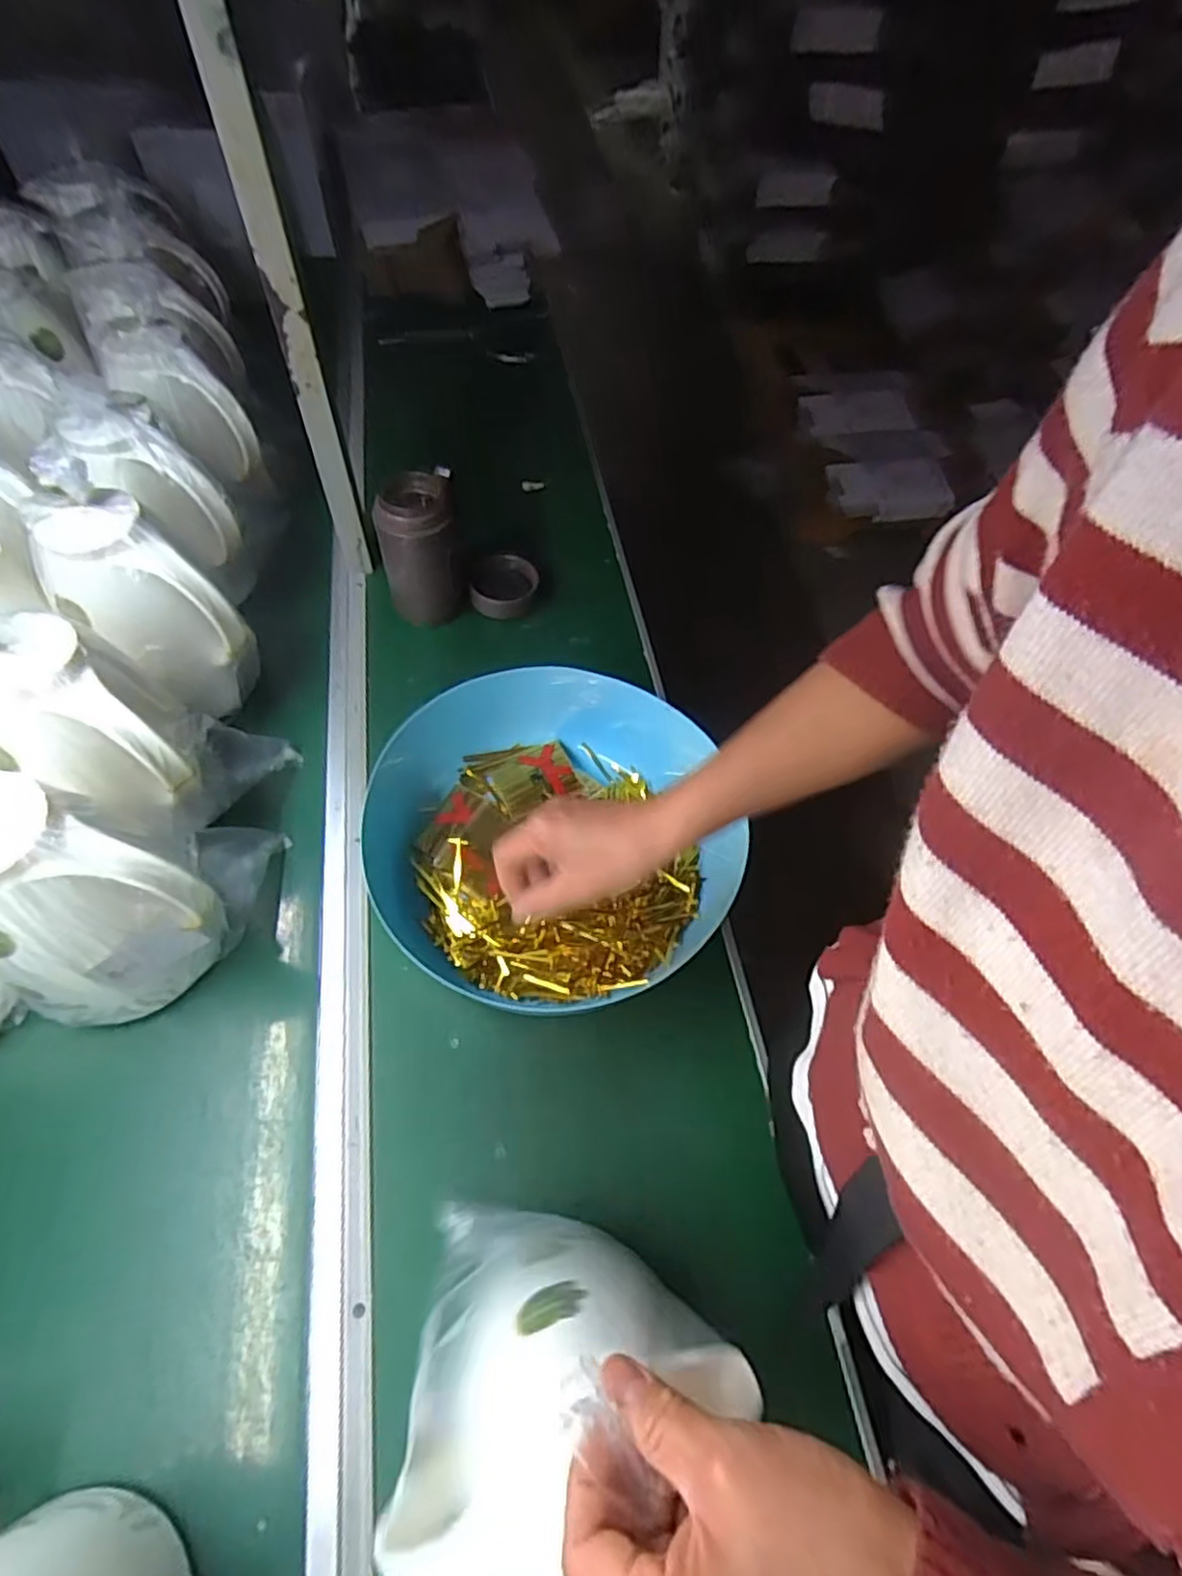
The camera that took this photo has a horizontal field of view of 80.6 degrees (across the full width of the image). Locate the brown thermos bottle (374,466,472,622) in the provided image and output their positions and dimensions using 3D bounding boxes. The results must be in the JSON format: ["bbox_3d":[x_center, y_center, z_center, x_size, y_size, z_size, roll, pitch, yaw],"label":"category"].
[{"bbox_3d":[-0.199,-0.281,0.812,0.094,0.135,0.093,-13,61,-11],"label":"brown thermos bottle"}]

